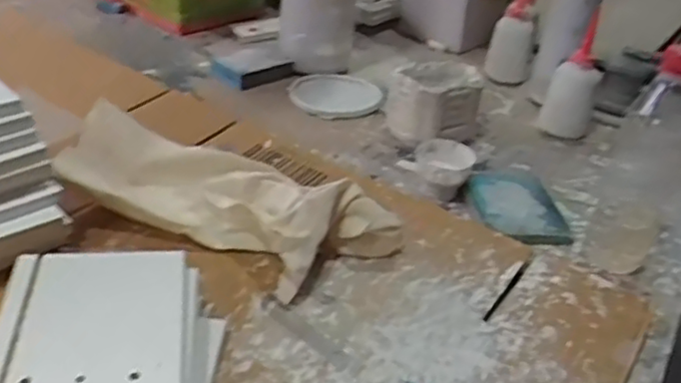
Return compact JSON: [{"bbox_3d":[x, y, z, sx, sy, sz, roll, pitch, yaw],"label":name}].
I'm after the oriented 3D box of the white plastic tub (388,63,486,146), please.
[{"bbox_3d":[0.120,-0.111,0.857,0.109,0.082,0.076,-16,39,-33],"label":"white plastic tub"}]

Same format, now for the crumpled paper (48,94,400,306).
[{"bbox_3d":[-0.118,0.013,0.639,0.333,0.070,0.131,19,34,18],"label":"crumpled paper"}]

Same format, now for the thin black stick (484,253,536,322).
[{"bbox_3d":[0.161,0.088,0.636,0.006,0.010,0.117,24,37,27],"label":"thin black stick"}]

